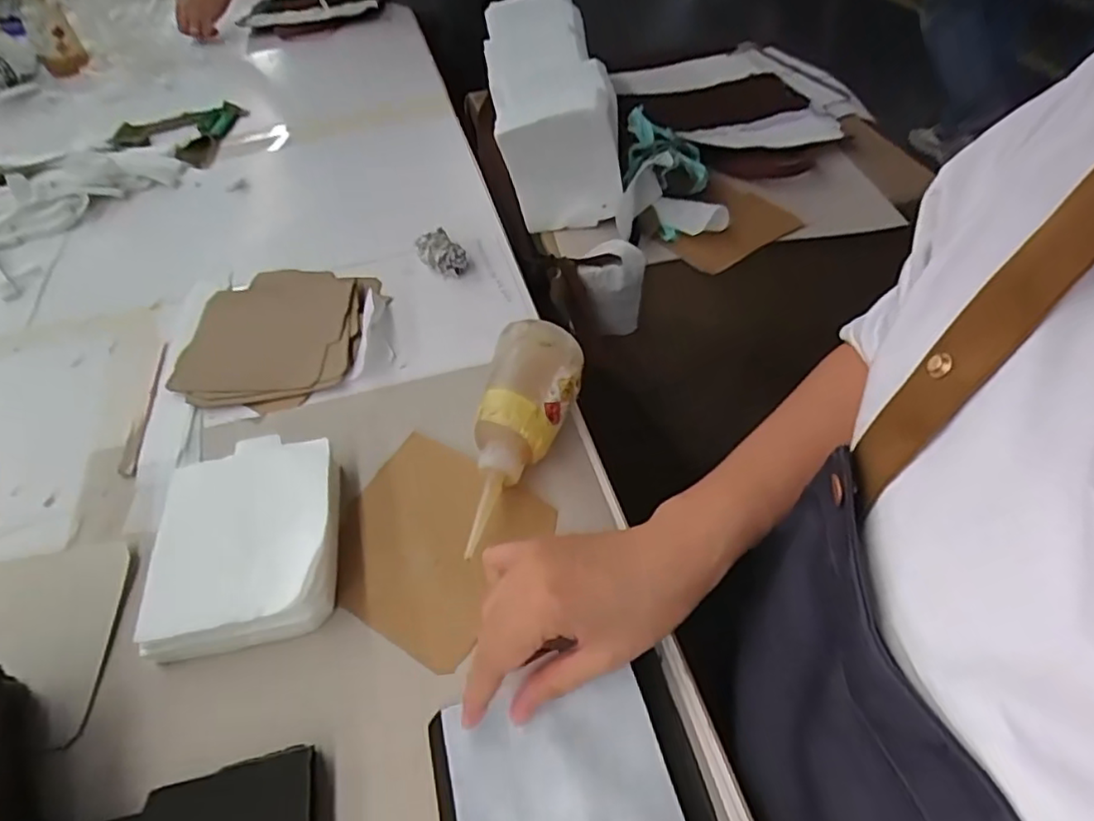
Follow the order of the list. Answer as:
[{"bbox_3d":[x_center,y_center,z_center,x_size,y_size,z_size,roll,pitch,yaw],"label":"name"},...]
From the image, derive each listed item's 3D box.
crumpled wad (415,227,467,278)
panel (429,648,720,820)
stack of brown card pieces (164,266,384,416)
[{"bbox_3d":[-0.104,-0.151,0.616,0.032,0.028,0.047,-33,55,-22],"label":"crumpled wad"},{"bbox_3d":[0.014,0.193,0.314,0.133,0.025,0.119,-14,50,-8],"label":"panel"},{"bbox_3d":[-0.236,-0.070,0.565,0.146,0.013,0.170,2,50,6],"label":"stack of brown card pieces"}]

